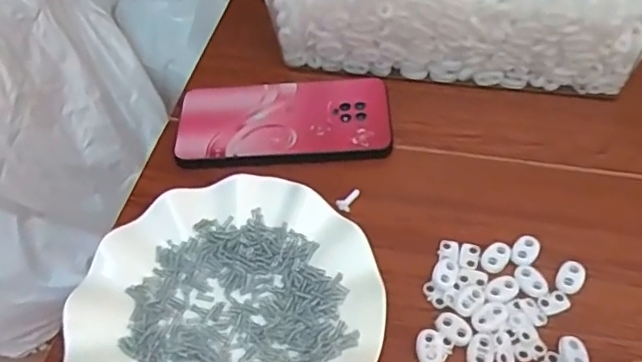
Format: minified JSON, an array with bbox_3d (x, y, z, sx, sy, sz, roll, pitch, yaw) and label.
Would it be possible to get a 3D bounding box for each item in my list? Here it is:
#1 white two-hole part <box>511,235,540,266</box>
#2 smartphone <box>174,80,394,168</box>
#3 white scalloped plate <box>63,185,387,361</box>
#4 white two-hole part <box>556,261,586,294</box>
[{"bbox_3d":[0.133,0.044,0.378,0.015,0.004,0.023,29,61,23],"label":"white two-hole part"},{"bbox_3d":[-0.029,-0.048,0.457,0.162,0.010,0.078,-4,53,2],"label":"smartphone"},{"bbox_3d":[-0.057,0.079,0.355,0.178,0.022,0.180,-2,53,3],"label":"white scalloped plate"},{"bbox_3d":[0.156,0.060,0.365,0.016,0.004,0.021,22,58,19],"label":"white two-hole part"}]

